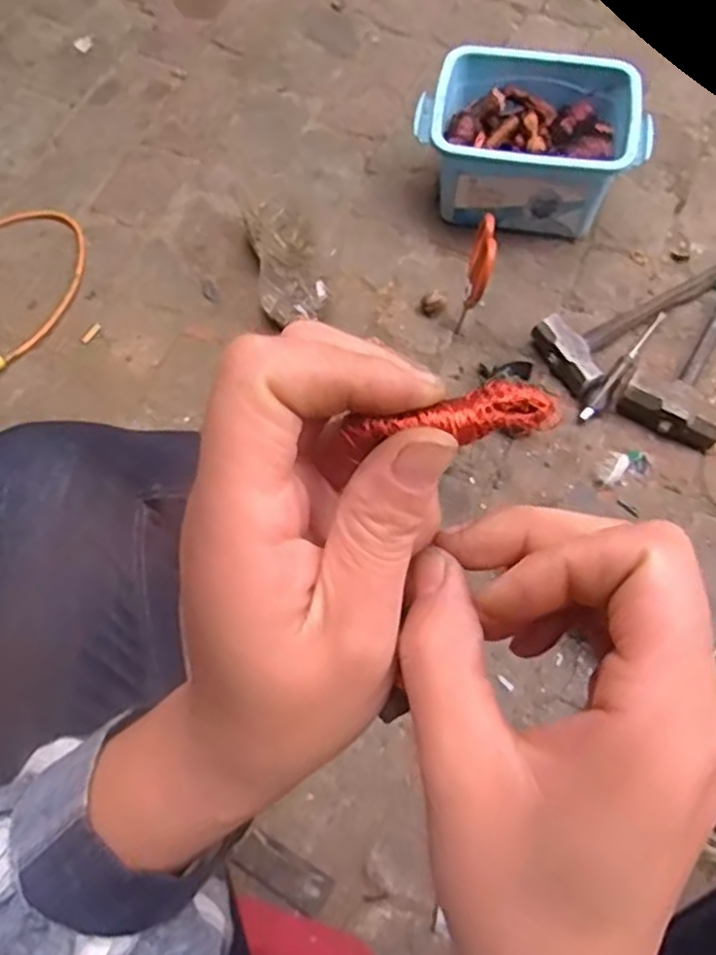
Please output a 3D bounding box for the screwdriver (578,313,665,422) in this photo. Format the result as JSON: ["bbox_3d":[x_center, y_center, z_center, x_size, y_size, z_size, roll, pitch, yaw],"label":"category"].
[{"bbox_3d":[0.344,-0.141,0.919,0.033,0.028,0.193,41,75,16],"label":"screwdriver"}]

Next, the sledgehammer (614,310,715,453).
[{"bbox_3d":[0.487,-0.216,0.928,0.119,0.043,0.411,34,73,13],"label":"sledgehammer"}]

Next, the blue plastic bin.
[{"bbox_3d":[0.223,-0.444,0.965,0.288,0.135,0.174,8,69,4],"label":"blue plastic bin"}]

